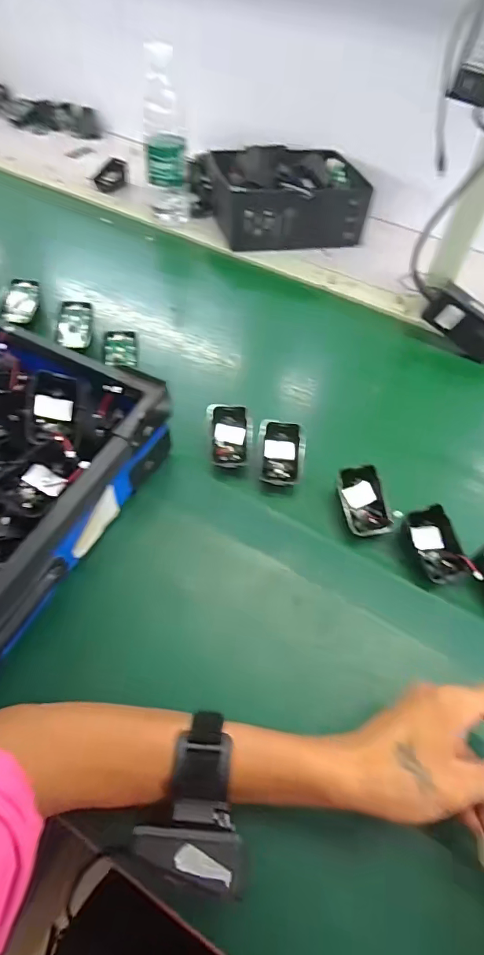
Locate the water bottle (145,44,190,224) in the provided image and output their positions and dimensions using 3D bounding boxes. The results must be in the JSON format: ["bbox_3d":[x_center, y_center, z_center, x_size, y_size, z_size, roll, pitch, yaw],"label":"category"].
[{"bbox_3d":[-0.119,-0.520,0.699,0.064,0.224,0.051,-3,55,-7],"label":"water bottle"}]

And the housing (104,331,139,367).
[{"bbox_3d":[-0.148,-0.157,0.549,0.039,0.008,0.056,0,67,-13],"label":"housing"}]

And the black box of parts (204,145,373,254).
[{"bbox_3d":[0.082,-0.470,0.761,0.251,0.094,0.160,-5,55,-9],"label":"black box of parts"}]

